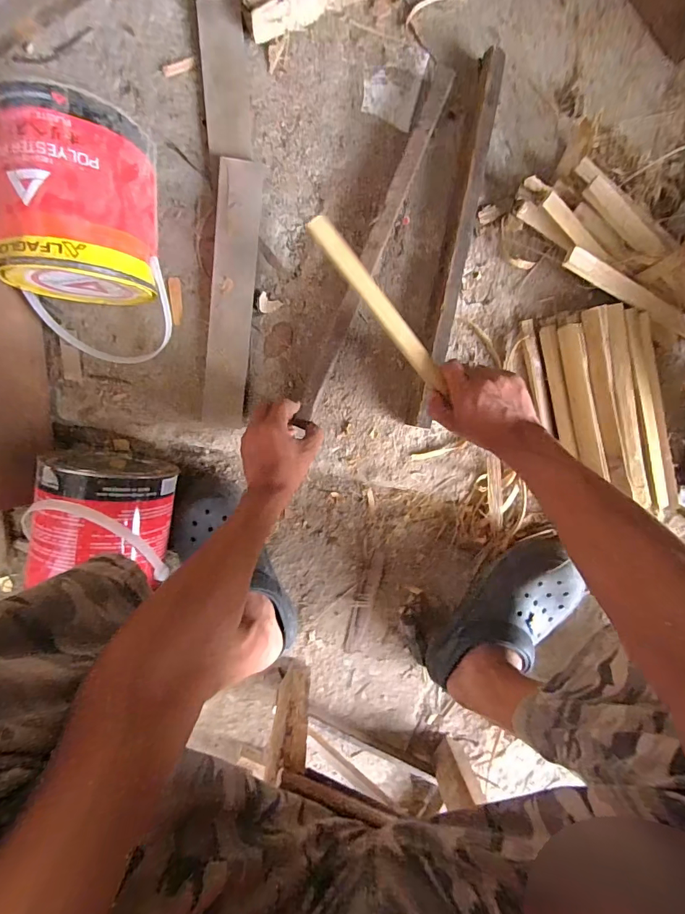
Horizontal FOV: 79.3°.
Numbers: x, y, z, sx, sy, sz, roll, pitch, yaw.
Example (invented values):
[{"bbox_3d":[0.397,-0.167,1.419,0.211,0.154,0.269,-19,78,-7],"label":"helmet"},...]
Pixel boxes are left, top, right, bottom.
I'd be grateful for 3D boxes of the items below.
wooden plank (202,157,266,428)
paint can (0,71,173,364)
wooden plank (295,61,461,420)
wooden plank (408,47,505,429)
[{"bbox_3d":[-0.143,-0.207,0.537,0.054,0.019,0.330,6,95,-5],"label":"wooden plank"},{"bbox_3d":[-0.272,-0.231,0.447,0.162,0.153,0.231,6,95,-5],"label":"paint can"},{"bbox_3d":[0.036,-0.257,0.529,0.025,0.044,0.449,23,94,-6],"label":"wooden plank"},{"bbox_3d":[0.146,-0.267,0.540,0.032,0.045,0.457,10,95,-5],"label":"wooden plank"}]

